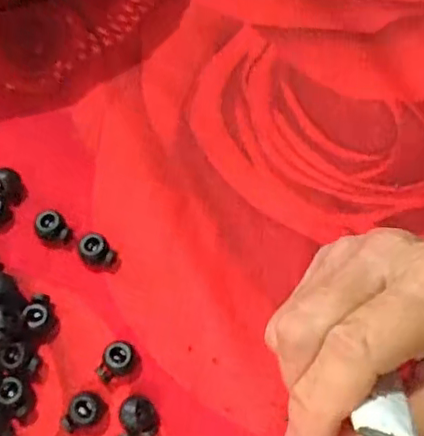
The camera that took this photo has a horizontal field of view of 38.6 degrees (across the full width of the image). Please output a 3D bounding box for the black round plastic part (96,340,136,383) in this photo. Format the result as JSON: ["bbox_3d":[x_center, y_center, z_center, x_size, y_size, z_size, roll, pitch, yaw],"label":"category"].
[{"bbox_3d":[-0.043,0.066,0.274,0.013,0.012,0.018,24,63,10],"label":"black round plastic part"}]

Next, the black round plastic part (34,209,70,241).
[{"bbox_3d":[-0.081,0.005,0.305,0.013,0.009,0.017,-36,69,-20],"label":"black round plastic part"}]

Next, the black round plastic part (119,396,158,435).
[{"bbox_3d":[-0.031,0.087,0.265,0.018,0.010,0.015,33,65,14],"label":"black round plastic part"}]

